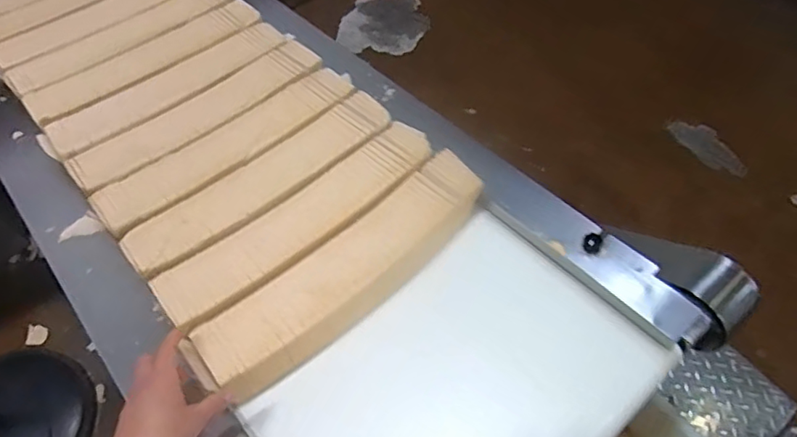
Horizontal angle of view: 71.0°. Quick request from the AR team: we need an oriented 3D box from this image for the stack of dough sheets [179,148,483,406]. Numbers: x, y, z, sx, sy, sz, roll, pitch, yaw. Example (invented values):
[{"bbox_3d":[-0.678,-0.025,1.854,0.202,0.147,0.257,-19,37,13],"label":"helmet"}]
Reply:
[{"bbox_3d":[-0.049,0.058,0.664,0.395,0.047,0.099,-38,68,-24],"label":"stack of dough sheets"}]

